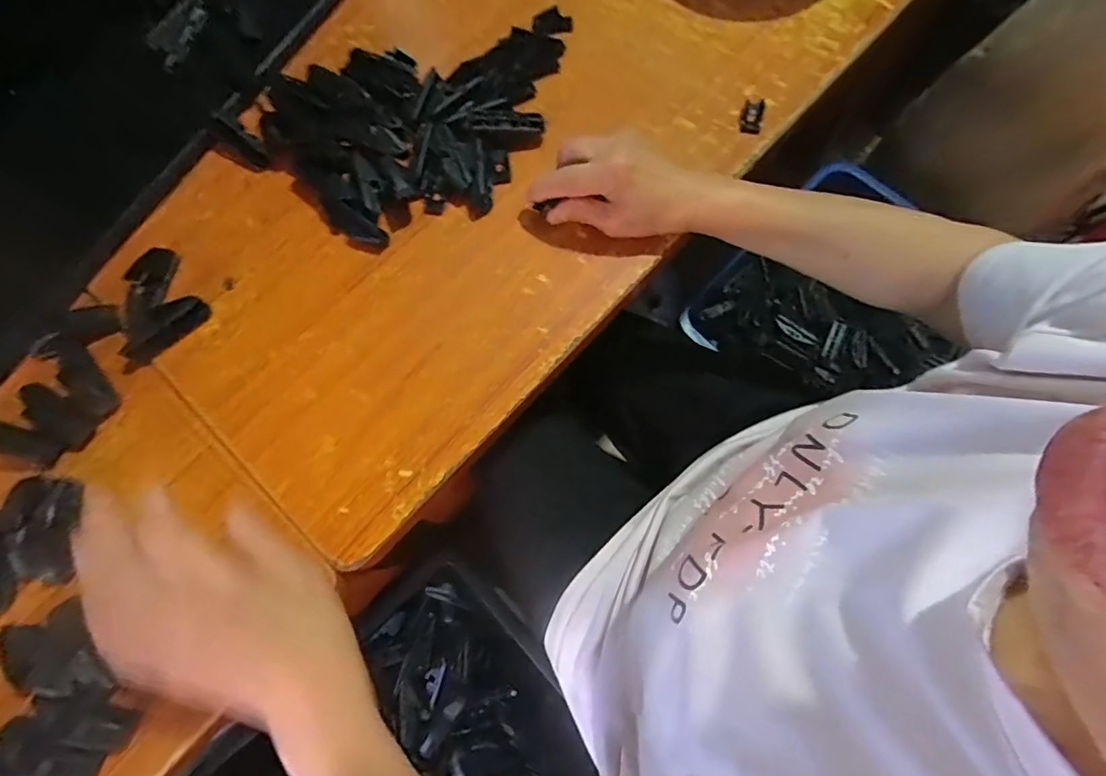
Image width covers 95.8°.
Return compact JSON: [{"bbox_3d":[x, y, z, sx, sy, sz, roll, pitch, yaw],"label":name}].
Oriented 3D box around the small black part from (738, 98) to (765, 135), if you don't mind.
[{"bbox_3d":[0.187,-0.257,0.469,0.021,0.008,0.034,14,75,4],"label":"small black part"}]

